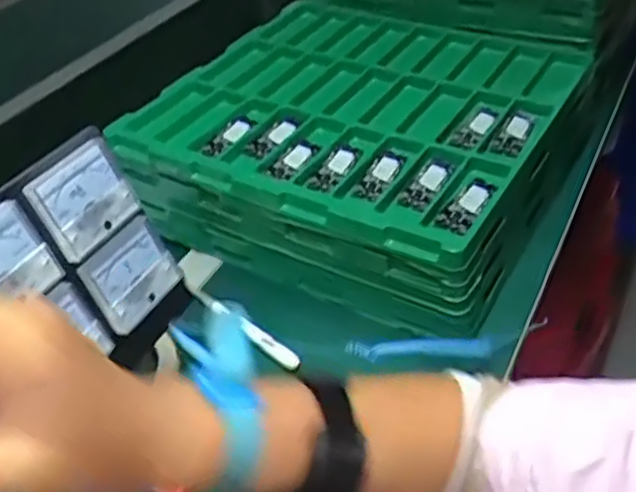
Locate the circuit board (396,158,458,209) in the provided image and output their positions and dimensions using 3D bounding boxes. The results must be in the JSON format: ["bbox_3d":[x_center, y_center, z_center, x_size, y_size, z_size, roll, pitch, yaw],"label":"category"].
[{"bbox_3d":[0.098,-0.056,0.600,0.028,0.008,0.076,22,48,27],"label":"circuit board"}]

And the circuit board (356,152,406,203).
[{"bbox_3d":[0.058,-0.066,0.616,0.023,0.009,0.074,17,46,23],"label":"circuit board"}]

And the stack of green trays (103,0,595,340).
[{"bbox_3d":[0.056,-0.141,0.756,0.416,0.102,0.438,20,47,25],"label":"stack of green trays"}]

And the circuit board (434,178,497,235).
[{"bbox_3d":[0.126,-0.036,0.574,0.028,0.008,0.072,20,47,26],"label":"circuit board"}]

